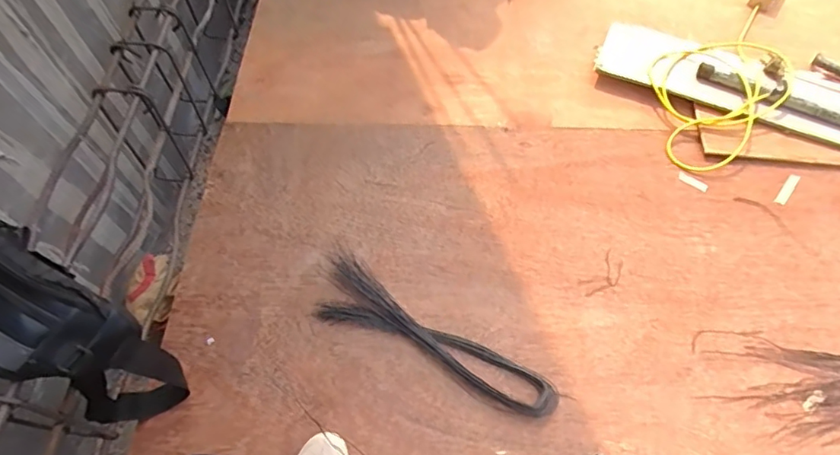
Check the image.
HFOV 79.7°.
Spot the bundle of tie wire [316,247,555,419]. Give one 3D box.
[{"bbox_3d":[0.016,0.187,0.841,0.439,0.028,0.111,27,63,16],"label":"bundle of tie wire"}]

